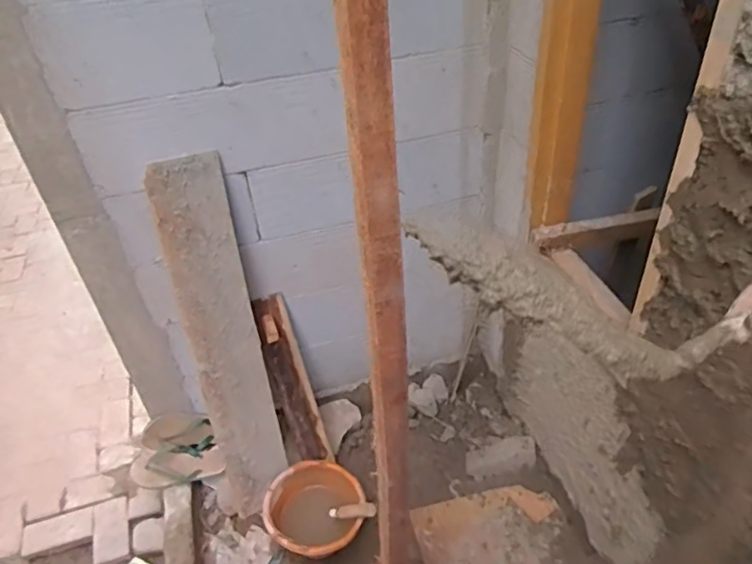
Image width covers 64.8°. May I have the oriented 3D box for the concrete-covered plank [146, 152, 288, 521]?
[{"bbox_3d":[-0.376,0.189,1.504,0.189,0.999,0.050,-11,23,-16],"label":"concrete-covered plank"}]

